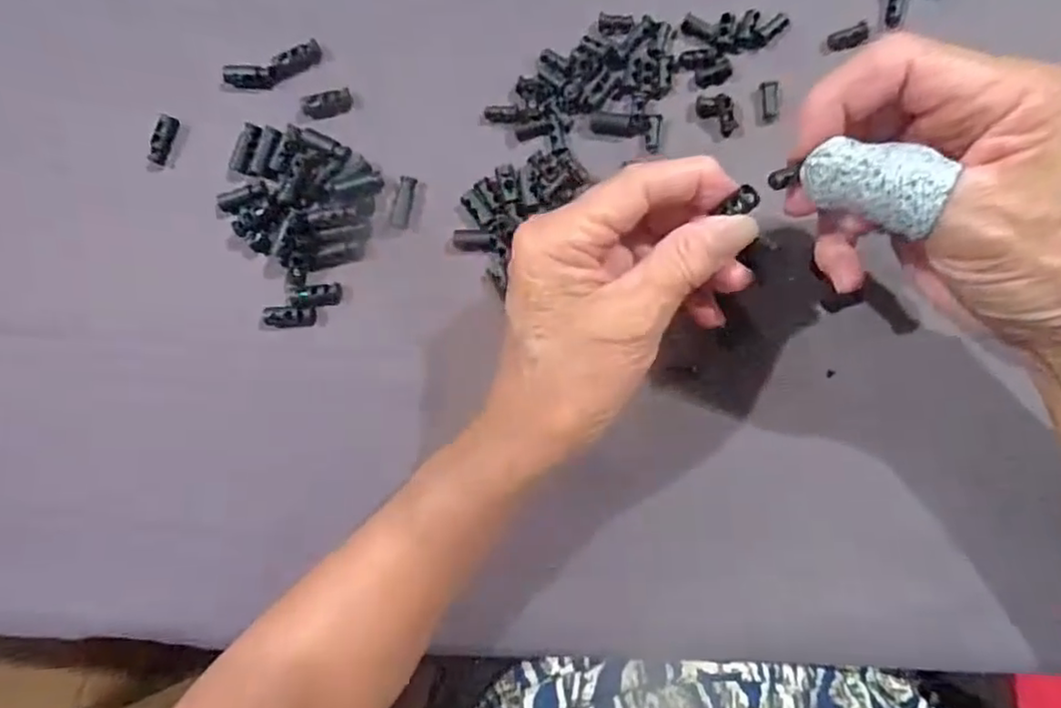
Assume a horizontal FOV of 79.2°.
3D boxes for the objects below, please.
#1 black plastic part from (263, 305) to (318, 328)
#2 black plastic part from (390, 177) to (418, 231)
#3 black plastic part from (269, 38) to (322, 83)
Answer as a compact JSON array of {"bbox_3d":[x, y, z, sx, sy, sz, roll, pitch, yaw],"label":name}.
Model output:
[{"bbox_3d":[-0.119,-0.018,0.314,0.025,0.004,0.010,-2,88,6],"label":"black plastic part"},{"bbox_3d":[-0.061,-0.073,0.310,0.007,0.010,0.025,17,90,6],"label":"black plastic part"},{"bbox_3d":[-0.118,-0.147,0.323,0.028,0.011,0.007,-35,85,-12],"label":"black plastic part"}]

